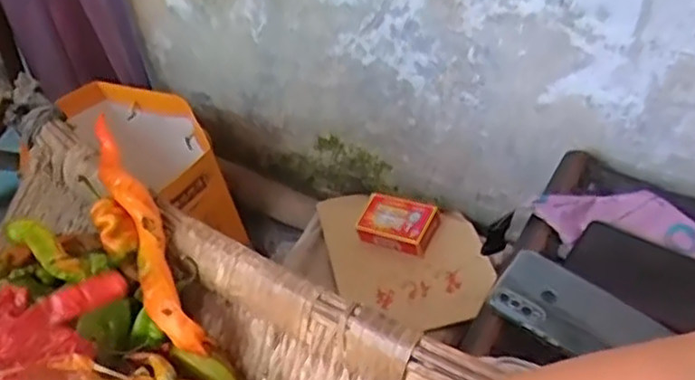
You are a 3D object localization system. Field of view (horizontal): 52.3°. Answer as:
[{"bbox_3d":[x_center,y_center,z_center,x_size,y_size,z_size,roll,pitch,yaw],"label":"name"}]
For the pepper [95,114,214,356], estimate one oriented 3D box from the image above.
[{"bbox_3d":[-0.160,0.027,0.551,0.033,0.022,0.234,-22,56,-17],"label":"pepper"}]

